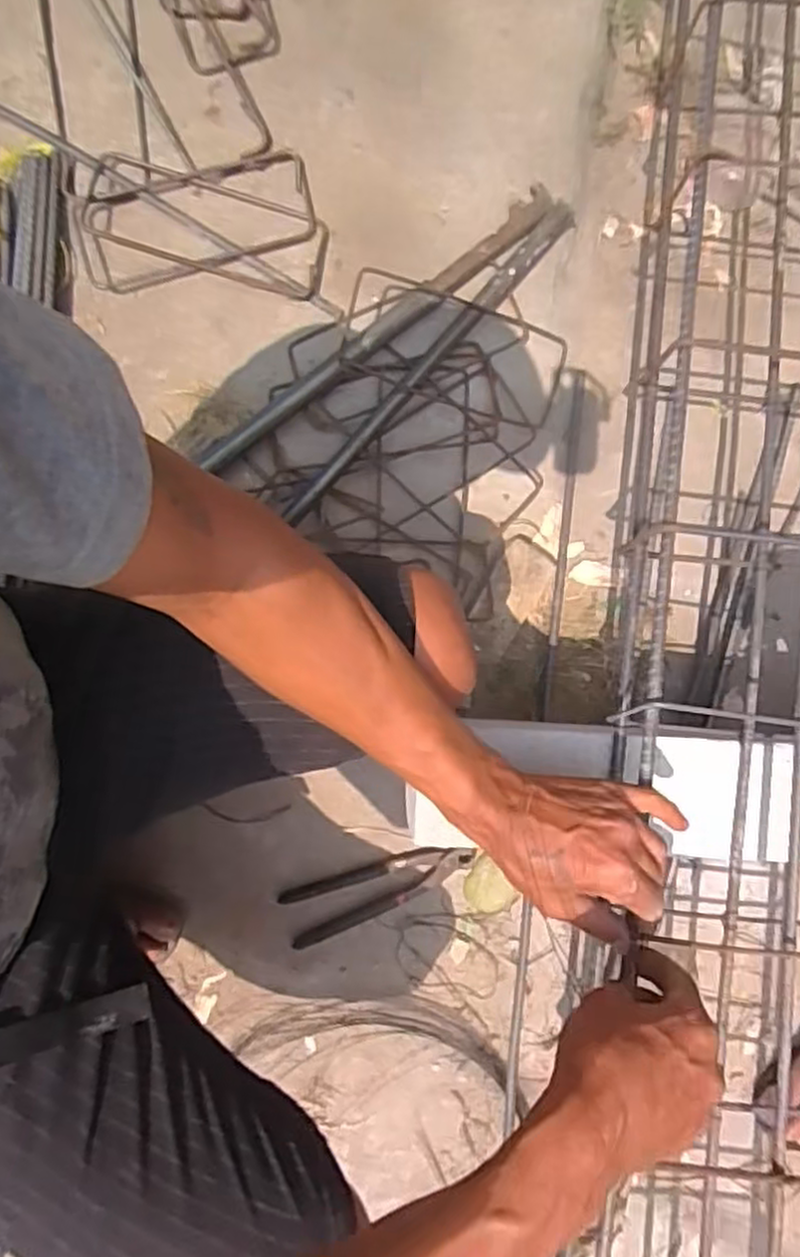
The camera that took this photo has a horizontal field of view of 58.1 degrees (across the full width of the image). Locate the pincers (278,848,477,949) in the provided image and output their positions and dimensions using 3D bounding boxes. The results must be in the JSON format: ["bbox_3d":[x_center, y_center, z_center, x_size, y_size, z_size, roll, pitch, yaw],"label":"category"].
[{"bbox_3d":[-0.020,0.297,0.813,0.219,0.014,0.064,-16,82,-5],"label":"pincers"}]

